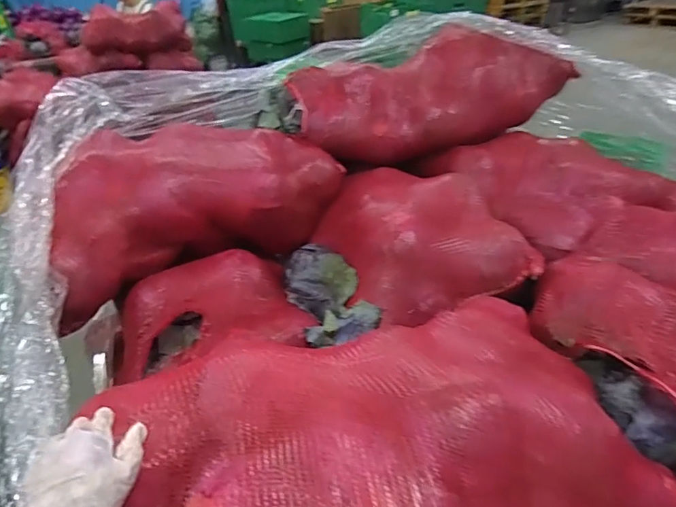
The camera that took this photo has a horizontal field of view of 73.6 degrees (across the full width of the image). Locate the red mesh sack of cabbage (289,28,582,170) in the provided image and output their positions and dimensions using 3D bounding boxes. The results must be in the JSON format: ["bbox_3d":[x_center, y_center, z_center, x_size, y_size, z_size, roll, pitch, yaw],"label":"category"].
[{"bbox_3d":[0.253,-0.404,1.171,0.695,0.226,0.267,-18,37,-20],"label":"red mesh sack of cabbage"}]

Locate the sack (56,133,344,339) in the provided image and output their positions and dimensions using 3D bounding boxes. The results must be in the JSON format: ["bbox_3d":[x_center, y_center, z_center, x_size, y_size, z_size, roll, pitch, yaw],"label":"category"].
[{"bbox_3d":[-0.306,-0.124,1.001,0.636,0.246,0.310,-24,39,-26],"label":"sack"}]

